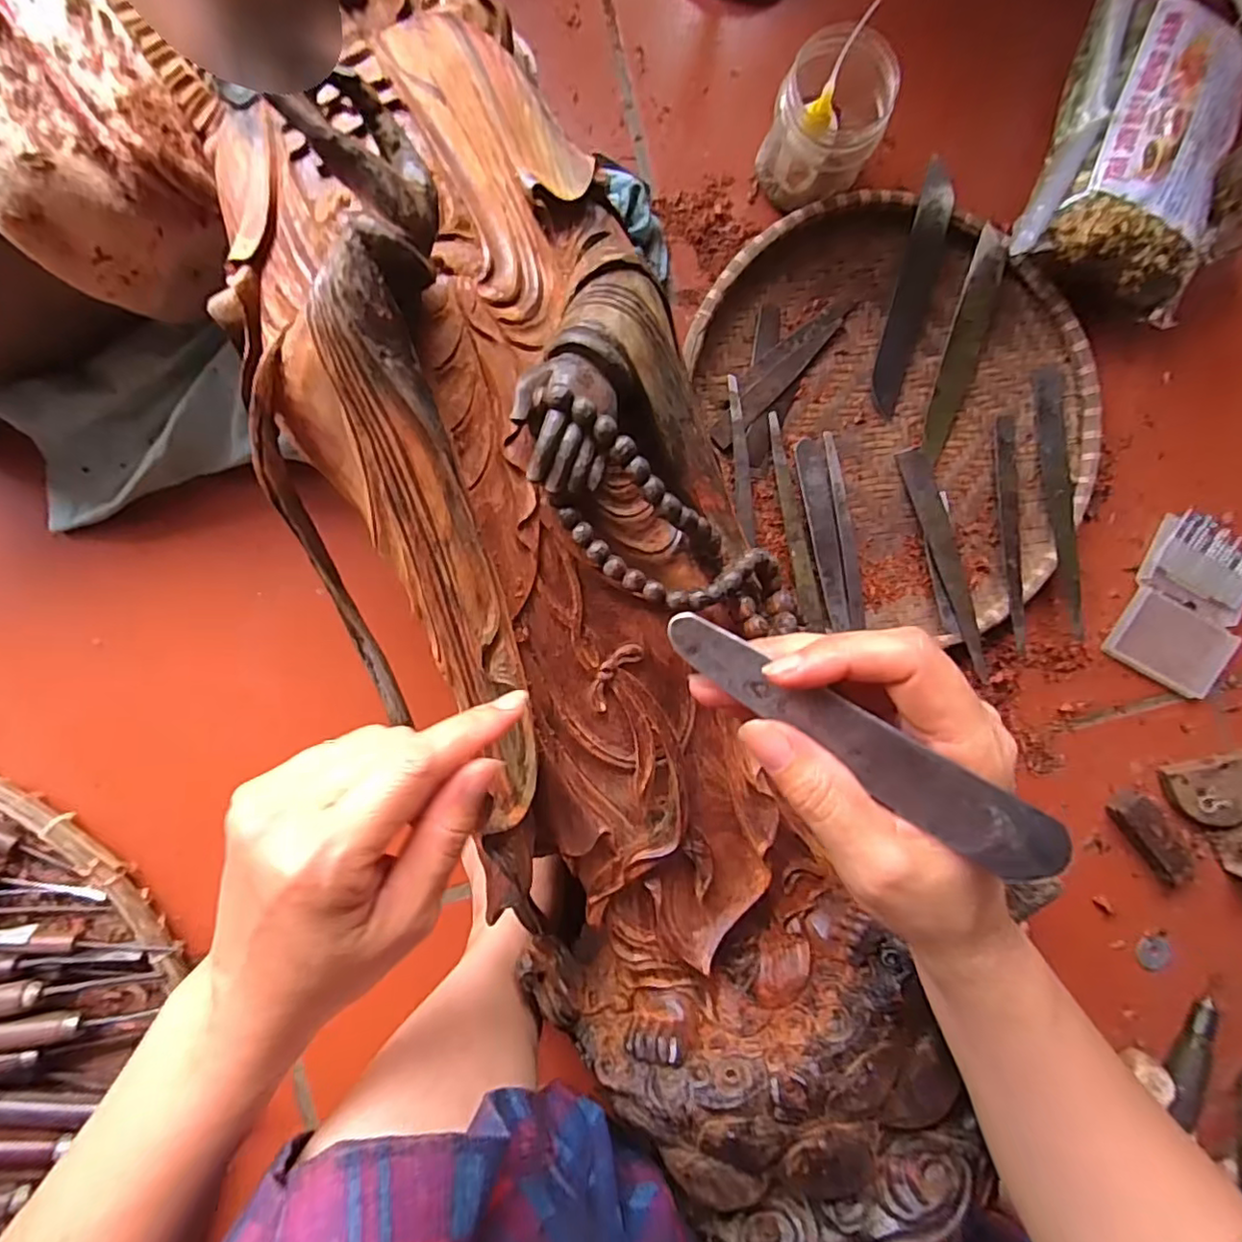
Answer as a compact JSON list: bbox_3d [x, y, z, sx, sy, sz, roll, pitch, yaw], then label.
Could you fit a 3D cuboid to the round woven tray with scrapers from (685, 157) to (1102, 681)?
[{"bbox_3d":[0.228,-0.151,0.477,0.307,0.030,0.346,-36,94,-4],"label":"round woven tray with scrapers"}]

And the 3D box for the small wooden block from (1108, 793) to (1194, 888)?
[{"bbox_3d":[0.453,0.185,0.513,0.032,0.023,0.084,-38,95,-4],"label":"small wooden block"}]

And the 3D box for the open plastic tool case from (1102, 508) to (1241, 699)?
[{"bbox_3d":[0.483,-0.014,0.513,0.102,0.020,0.136,26,88,-6],"label":"open plastic tool case"}]

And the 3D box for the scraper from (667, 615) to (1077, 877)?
[{"bbox_3d":[0.071,0.037,0.192,0.129,0.004,0.021,32,110,16],"label":"scraper"}]

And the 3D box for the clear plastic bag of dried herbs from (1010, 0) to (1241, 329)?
[{"bbox_3d":[0.393,-0.362,0.465,0.143,0.069,0.230,19,90,-6],"label":"clear plastic bag of dried herbs"}]

